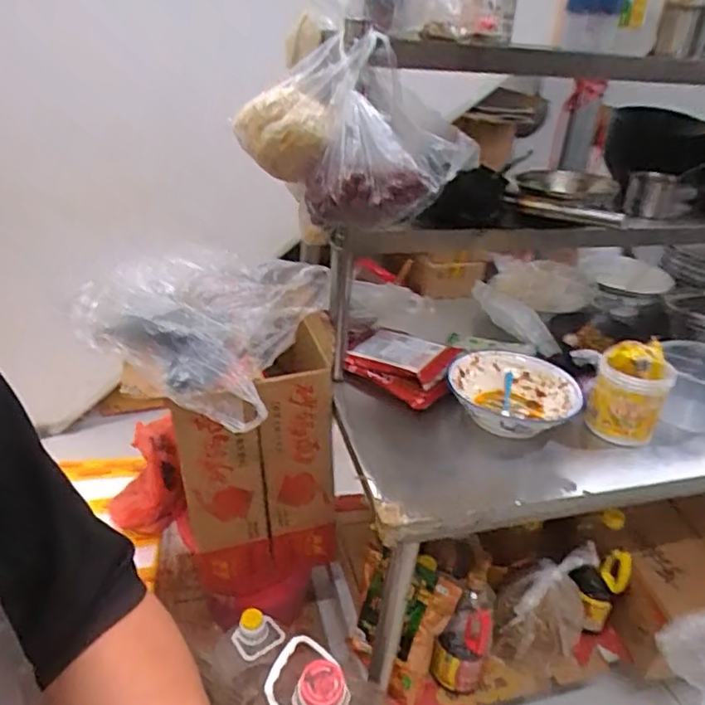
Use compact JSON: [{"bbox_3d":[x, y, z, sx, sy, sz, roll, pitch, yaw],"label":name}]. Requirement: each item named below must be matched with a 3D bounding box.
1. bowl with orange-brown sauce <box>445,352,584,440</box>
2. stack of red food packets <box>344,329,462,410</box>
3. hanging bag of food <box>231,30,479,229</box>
[{"bbox_3d":[0.282,0.085,1.035,0.222,0.087,0.207,3,27,-2],"label":"bowl with orange-brown sauce"},{"bbox_3d":[0.090,0.023,1.146,0.229,0.067,0.188,19,31,27],"label":"stack of red food packets"},{"bbox_3d":[0.011,-0.298,0.815,0.281,0.233,0.175,13,29,17],"label":"hanging bag of food"}]

